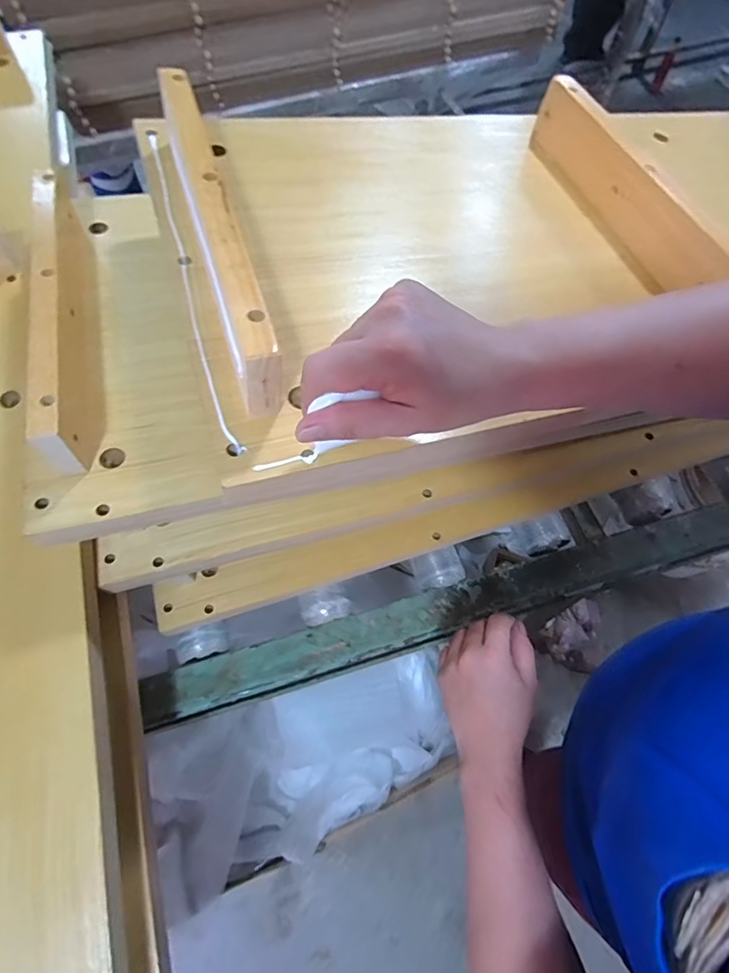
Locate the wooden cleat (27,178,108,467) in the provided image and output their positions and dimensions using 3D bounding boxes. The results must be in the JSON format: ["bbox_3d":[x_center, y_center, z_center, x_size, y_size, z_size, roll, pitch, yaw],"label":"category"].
[{"bbox_3d":[-0.257,-0.153,0.411,0.030,0.067,0.310,-13,65,-8],"label":"wooden cleat"}]

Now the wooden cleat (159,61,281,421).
[{"bbox_3d":[-0.108,-0.184,0.345,0.029,0.061,0.300,-16,66,-9],"label":"wooden cleat"}]

